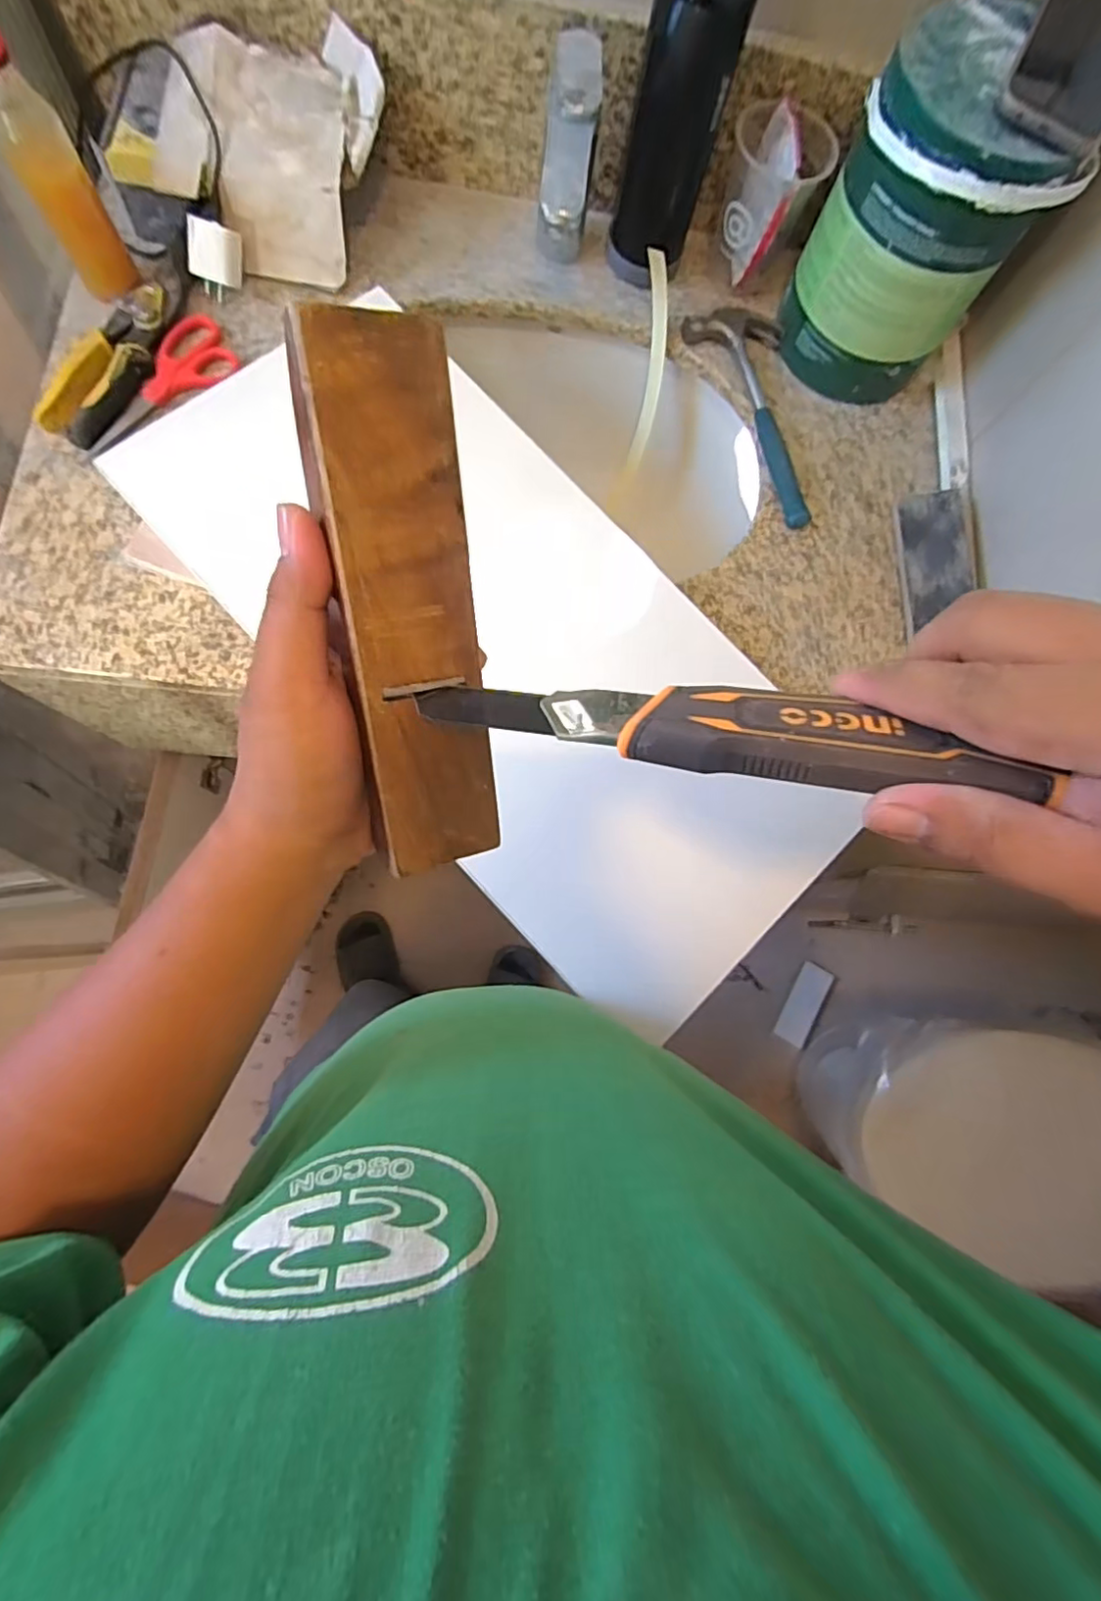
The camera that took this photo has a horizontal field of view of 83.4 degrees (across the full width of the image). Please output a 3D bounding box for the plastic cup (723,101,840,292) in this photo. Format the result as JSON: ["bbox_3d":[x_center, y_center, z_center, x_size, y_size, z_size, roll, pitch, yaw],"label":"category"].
[{"bbox_3d":[0.217,-0.601,0.618,0.090,0.119,0.087,1,78,-6],"label":"plastic cup"}]

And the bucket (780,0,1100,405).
[{"bbox_3d":[0.325,-0.511,0.565,0.147,0.211,0.171,-35,84,-12],"label":"bucket"}]

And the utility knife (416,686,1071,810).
[{"bbox_3d":[0.053,-0.025,0.209,0.197,0.016,0.033,8,81,13],"label":"utility knife"}]

